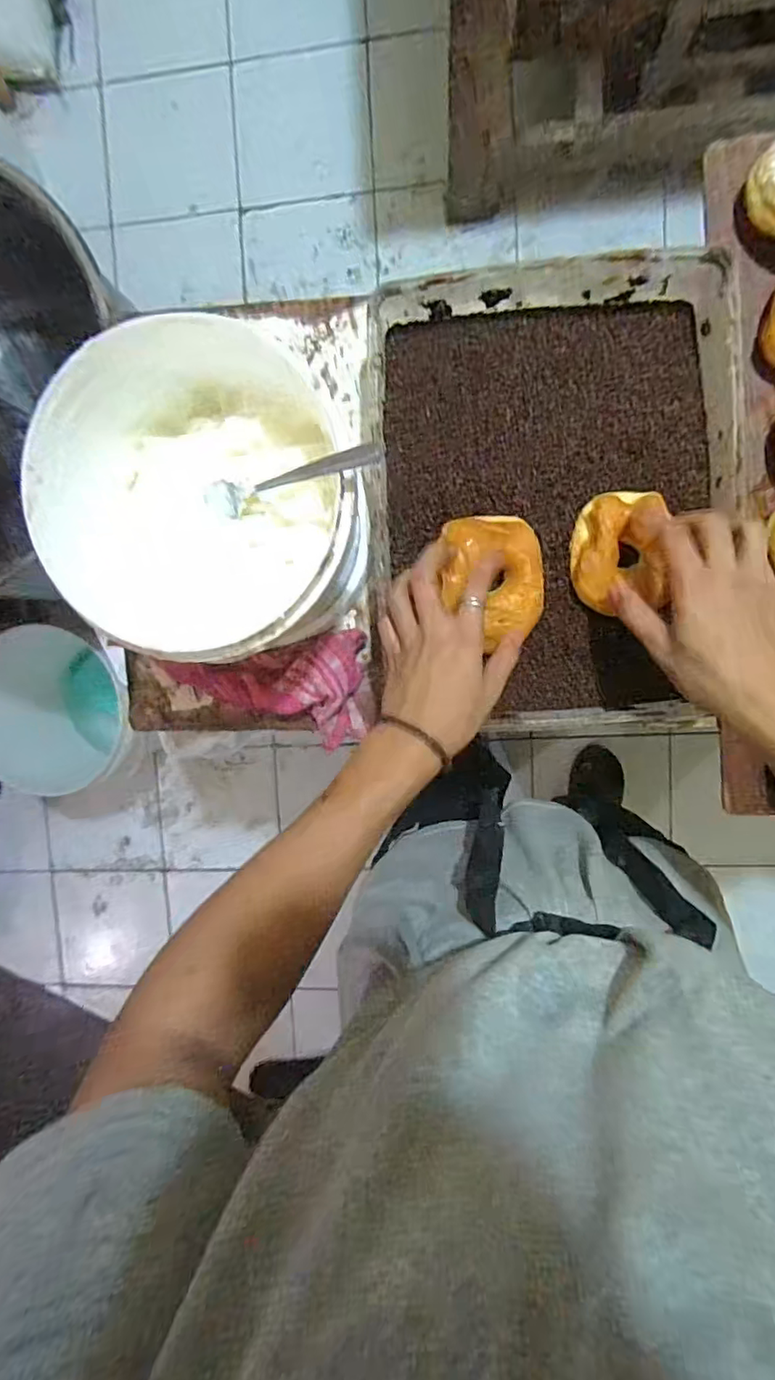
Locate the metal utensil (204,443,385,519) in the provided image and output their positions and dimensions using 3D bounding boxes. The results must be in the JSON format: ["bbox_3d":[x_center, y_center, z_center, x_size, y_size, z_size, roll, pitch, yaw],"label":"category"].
[{"bbox_3d":[-0.075,-0.145,0.406,0.147,0.032,0.024,-3,95,31],"label":"metal utensil"}]

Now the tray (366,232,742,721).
[{"bbox_3d":[0.127,-0.151,0.488,0.280,0.047,0.364,0,95,6],"label":"tray"}]

